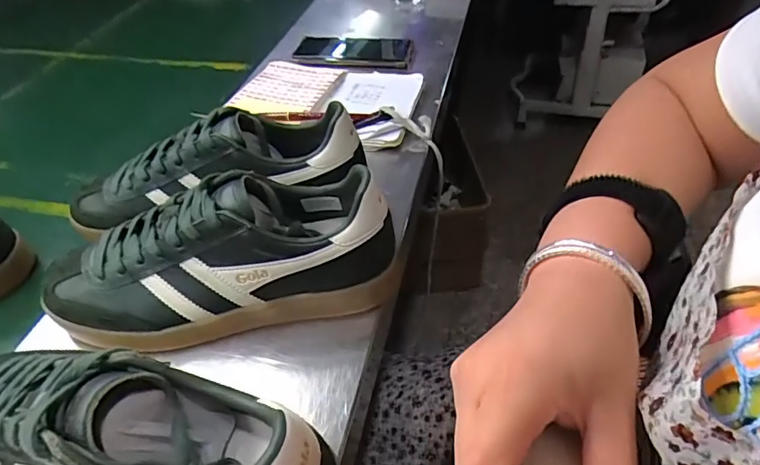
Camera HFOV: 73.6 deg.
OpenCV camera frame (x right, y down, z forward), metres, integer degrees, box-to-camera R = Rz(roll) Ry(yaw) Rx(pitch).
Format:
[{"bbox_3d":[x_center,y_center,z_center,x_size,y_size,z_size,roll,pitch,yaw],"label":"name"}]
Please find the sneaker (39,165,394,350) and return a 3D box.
[{"bbox_3d":[-0.121,0.014,0.372,0.259,0.093,0.084,-11,44,-7],"label":"sneaker"}]

